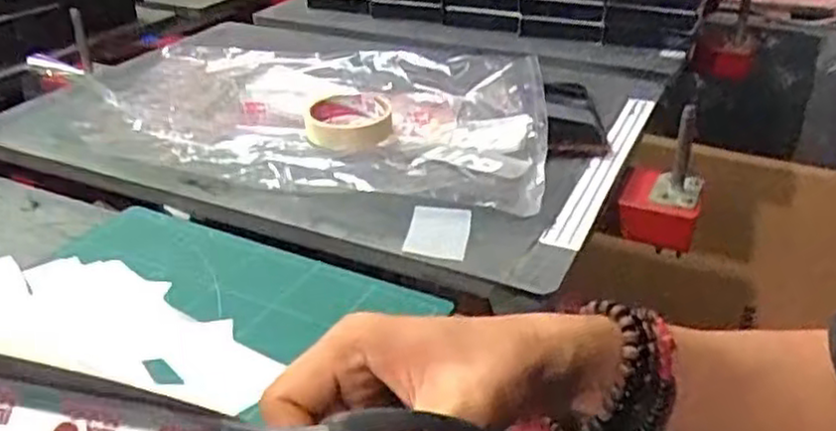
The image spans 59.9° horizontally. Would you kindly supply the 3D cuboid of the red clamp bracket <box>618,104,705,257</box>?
[{"bbox_3d":[0.224,-0.031,0.661,0.067,0.109,0.086,12,33,20],"label":"red clamp bracket"}]

